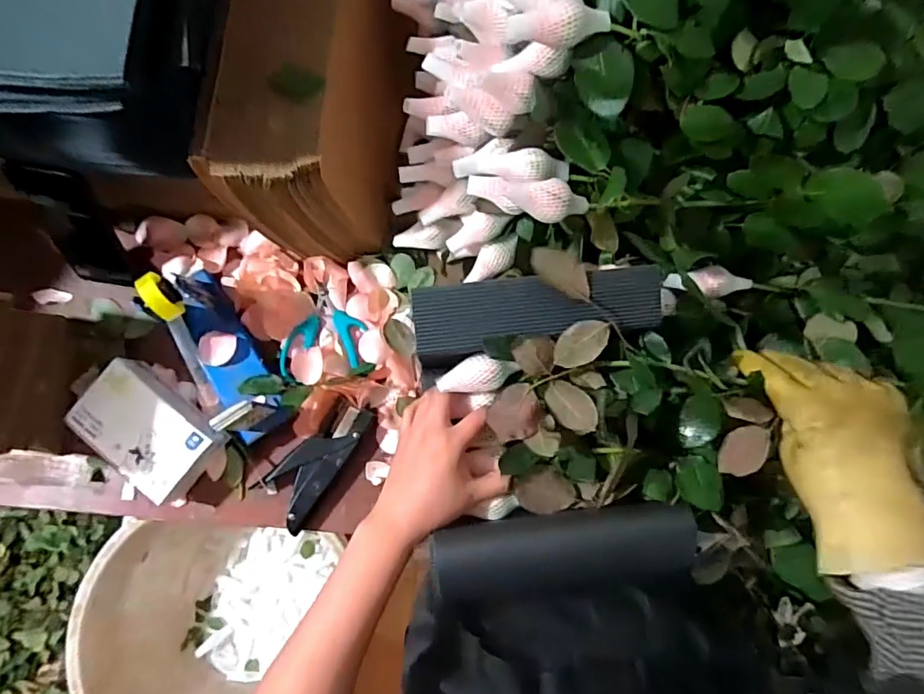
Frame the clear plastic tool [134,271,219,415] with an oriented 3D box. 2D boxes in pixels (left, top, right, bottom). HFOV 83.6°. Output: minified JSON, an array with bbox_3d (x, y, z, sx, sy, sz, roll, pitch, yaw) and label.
[{"bbox_3d":[-0.292,0.003,0.538,0.028,0.166,0.047,-6,38,-2],"label":"clear plastic tool"}]

